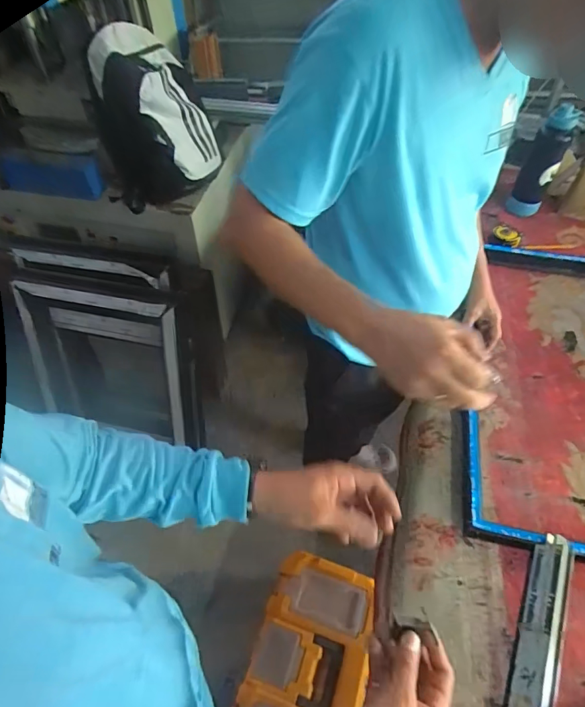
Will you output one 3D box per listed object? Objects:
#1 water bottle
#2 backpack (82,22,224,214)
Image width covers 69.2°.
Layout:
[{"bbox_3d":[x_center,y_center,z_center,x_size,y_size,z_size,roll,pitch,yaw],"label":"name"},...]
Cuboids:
[{"bbox_3d":[0.668,-0.506,1.153,0.092,0.277,0.086,25,55,19],"label":"water bottle"},{"bbox_3d":[-0.362,-0.601,1.113,0.294,0.352,0.203,-15,50,-12],"label":"backpack"}]

